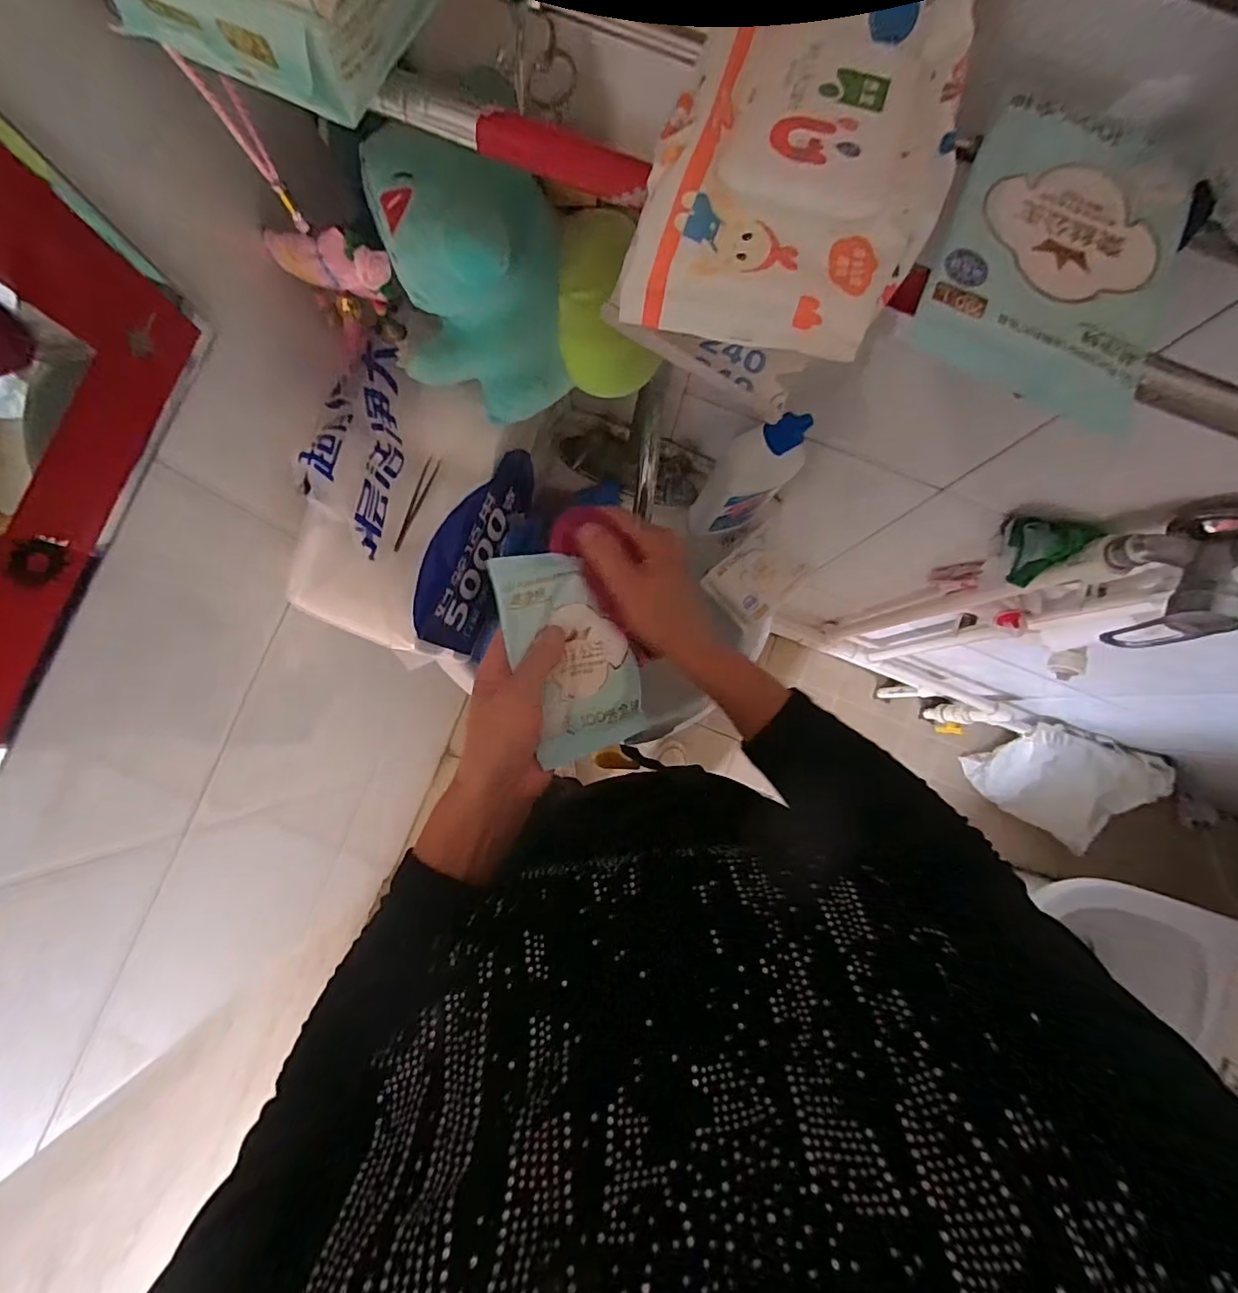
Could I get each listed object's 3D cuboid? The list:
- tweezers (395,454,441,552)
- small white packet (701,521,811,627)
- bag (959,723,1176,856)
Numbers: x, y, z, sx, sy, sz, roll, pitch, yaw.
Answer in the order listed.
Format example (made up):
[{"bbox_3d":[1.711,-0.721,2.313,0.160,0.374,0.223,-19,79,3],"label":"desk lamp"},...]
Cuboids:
[{"bbox_3d":[-0.184,-0.129,0.505,0.010,0.009,0.090,24,83,-1],"label":"tweezers"},{"bbox_3d":[0.166,-0.086,0.672,0.107,0.020,0.082,-43,88,-7],"label":"small white packet"},{"bbox_3d":[1.072,0.322,1.353,0.355,0.211,0.230,33,83,0],"label":"bag"}]

